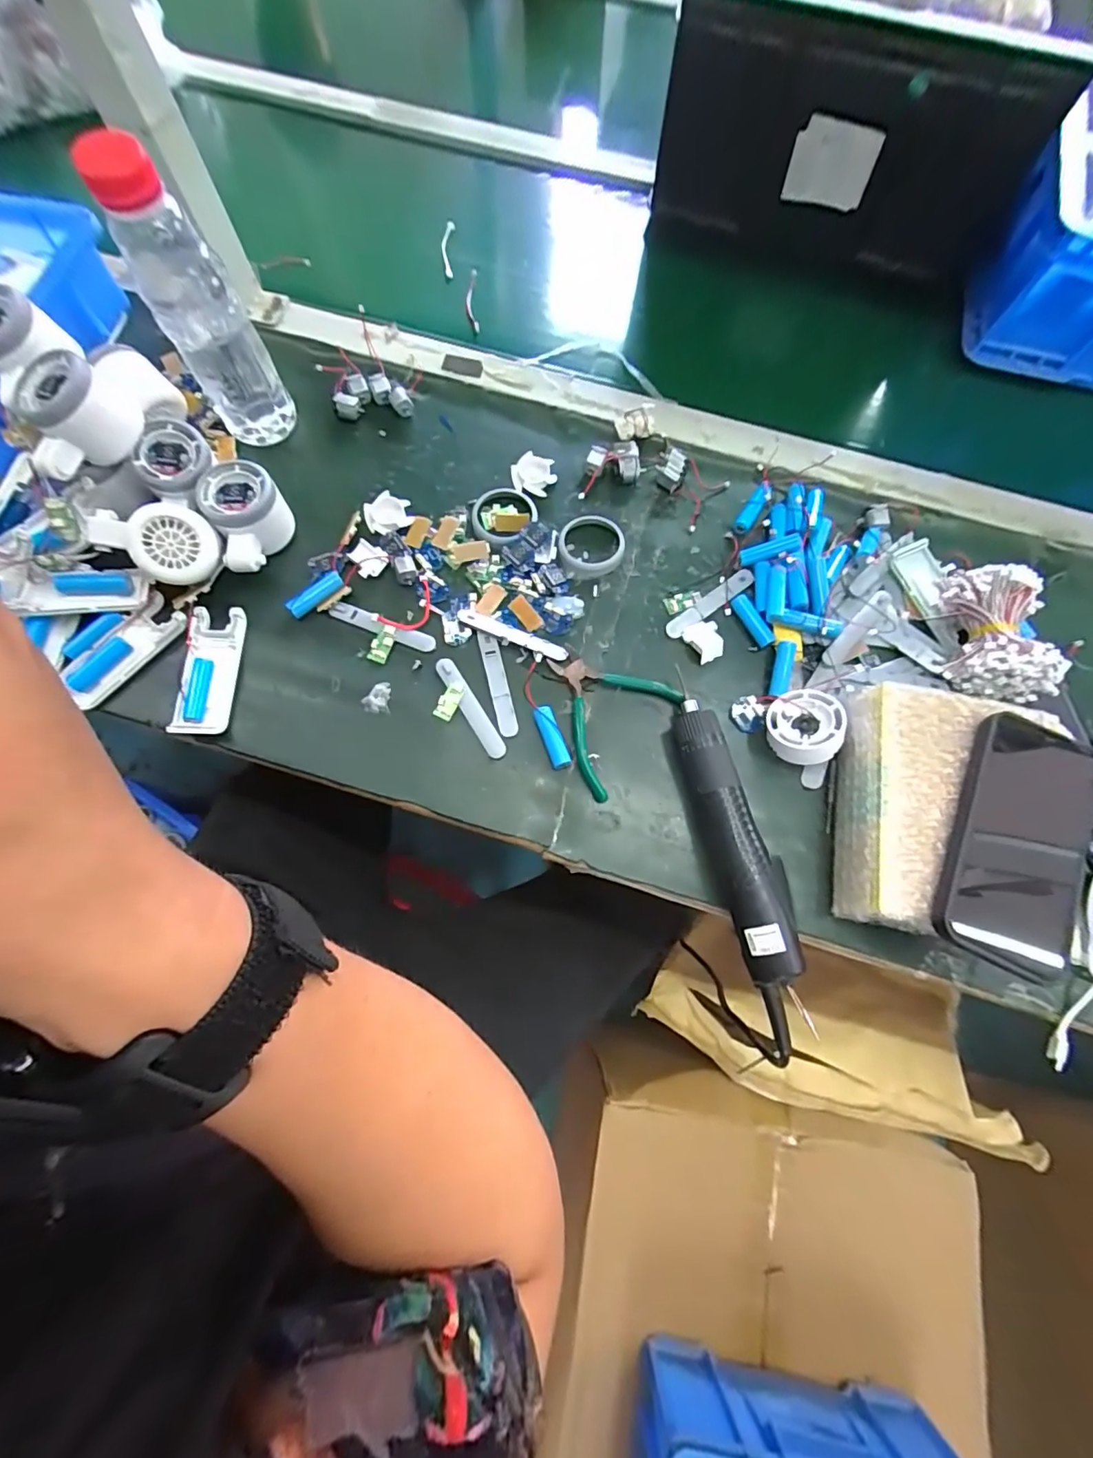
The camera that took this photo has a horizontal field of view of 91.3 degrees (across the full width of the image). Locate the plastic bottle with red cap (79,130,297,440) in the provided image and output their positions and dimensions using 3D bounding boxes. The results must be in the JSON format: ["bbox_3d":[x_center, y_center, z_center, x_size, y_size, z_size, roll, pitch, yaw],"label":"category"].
[{"bbox_3d":[-0.259,-0.311,0.406,0.061,0.195,0.049,-31,77,-10],"label":"plastic bottle with red cap"}]

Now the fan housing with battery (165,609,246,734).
[{"bbox_3d":[-0.268,-0.045,0.423,0.042,0.013,0.103,2,74,-1],"label":"fan housing with battery"}]

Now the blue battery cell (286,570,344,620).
[{"bbox_3d":[-0.193,-0.113,0.446,0.051,0.012,0.017,-42,79,-12],"label":"blue battery cell"}]

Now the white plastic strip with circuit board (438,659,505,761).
[{"bbox_3d":[-0.061,-0.018,0.429,0.017,0.004,0.094,-31,77,-10],"label":"white plastic strip with circuit board"}]

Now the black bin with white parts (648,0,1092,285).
[{"bbox_3d":[0.338,-0.754,0.566,0.338,0.187,0.490,17,74,3],"label":"black bin with white parts"}]

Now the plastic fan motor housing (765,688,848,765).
[{"bbox_3d":[0.201,-0.001,0.414,0.055,0.024,0.054,-13,56,20],"label":"plastic fan motor housing"}]

